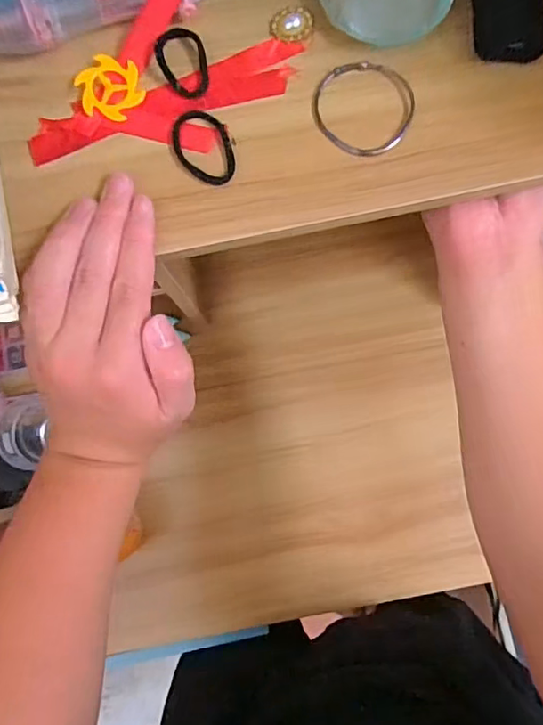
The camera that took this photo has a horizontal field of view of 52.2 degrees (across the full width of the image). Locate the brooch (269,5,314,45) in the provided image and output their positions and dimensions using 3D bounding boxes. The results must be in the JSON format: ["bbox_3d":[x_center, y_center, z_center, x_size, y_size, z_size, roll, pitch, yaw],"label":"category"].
[{"bbox_3d":[0.012,-0.201,0.329,0.025,0.004,0.021,-9,81,1],"label":"brooch"}]

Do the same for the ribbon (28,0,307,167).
[{"bbox_3d":[-0.063,-0.157,0.317,0.153,0.026,0.080,-42,82,-4],"label":"ribbon"}]

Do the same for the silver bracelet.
[{"bbox_3d":[0.052,-0.149,0.325,0.058,0.007,0.054,0,81,2],"label":"silver bracelet"}]

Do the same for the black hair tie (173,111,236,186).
[{"bbox_3d":[-0.039,-0.126,0.324,0.031,0.004,0.049,-33,82,-3],"label":"black hair tie"}]

